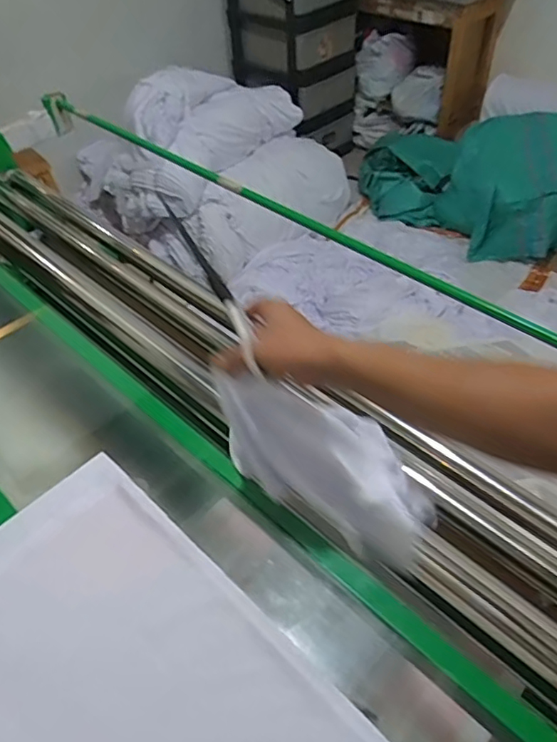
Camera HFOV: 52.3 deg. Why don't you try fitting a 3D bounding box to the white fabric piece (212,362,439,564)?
[{"bbox_3d":[0.076,0.128,0.708,0.073,0.396,0.169,-33,34,33],"label":"white fabric piece"}]

